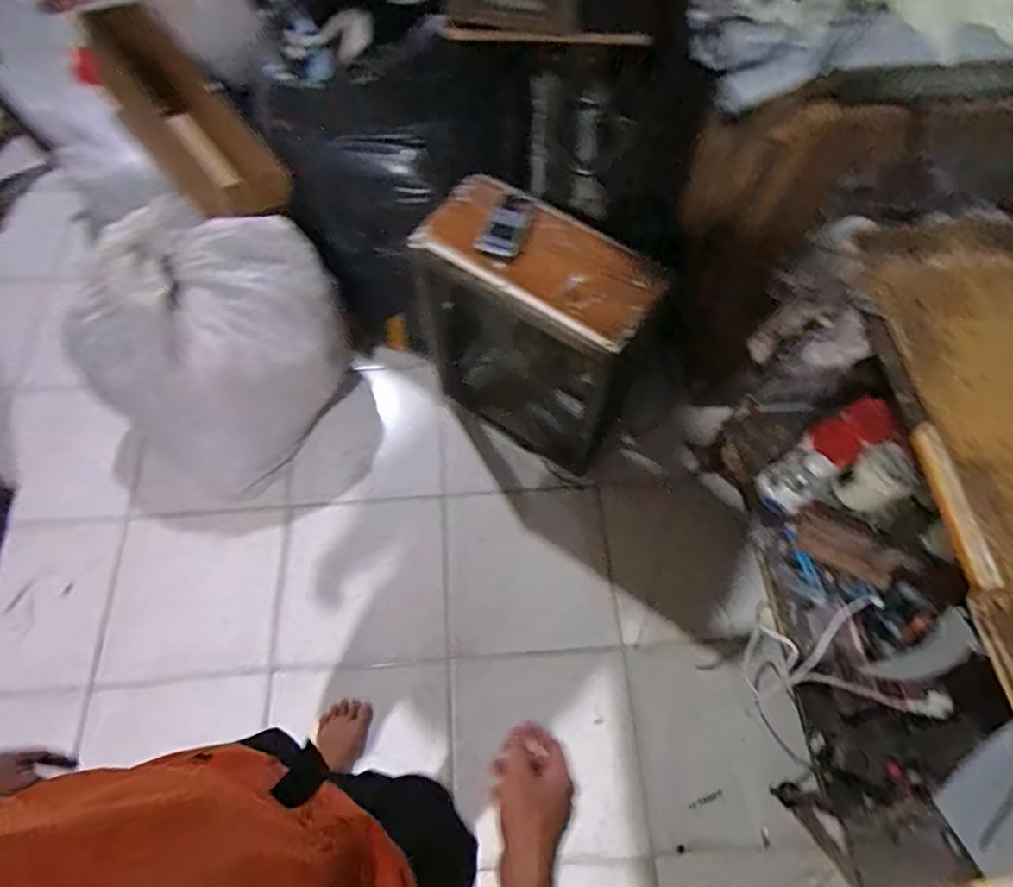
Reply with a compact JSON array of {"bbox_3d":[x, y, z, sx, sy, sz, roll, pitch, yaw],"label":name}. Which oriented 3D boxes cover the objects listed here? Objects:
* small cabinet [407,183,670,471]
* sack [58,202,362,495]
[{"bbox_3d":[0.027,-0.270,1.393,0.550,0.612,0.226,31,68,14],"label":"small cabinet"},{"bbox_3d":[-0.669,-0.243,1.390,0.414,0.481,0.533,37,69,16],"label":"sack"}]

